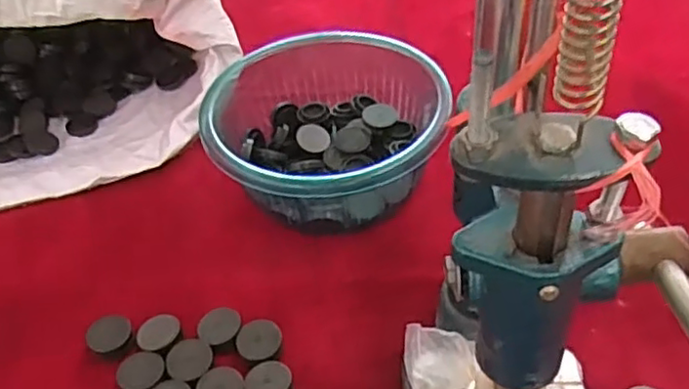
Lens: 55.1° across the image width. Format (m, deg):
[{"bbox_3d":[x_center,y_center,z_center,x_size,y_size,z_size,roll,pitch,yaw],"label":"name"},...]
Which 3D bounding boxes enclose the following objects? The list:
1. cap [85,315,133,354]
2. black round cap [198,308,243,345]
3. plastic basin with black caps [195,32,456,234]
[{"bbox_3d":[-0.175,0.106,0.495,0.032,0.016,0.026,-16,47,-11],"label":"cap"},{"bbox_3d":[-0.093,0.104,0.498,0.032,0.022,0.030,-2,46,2],"label":"black round cap"},{"bbox_3d":[-0.022,-0.058,0.601,0.191,0.086,0.193,-4,43,4],"label":"plastic basin with black caps"}]

